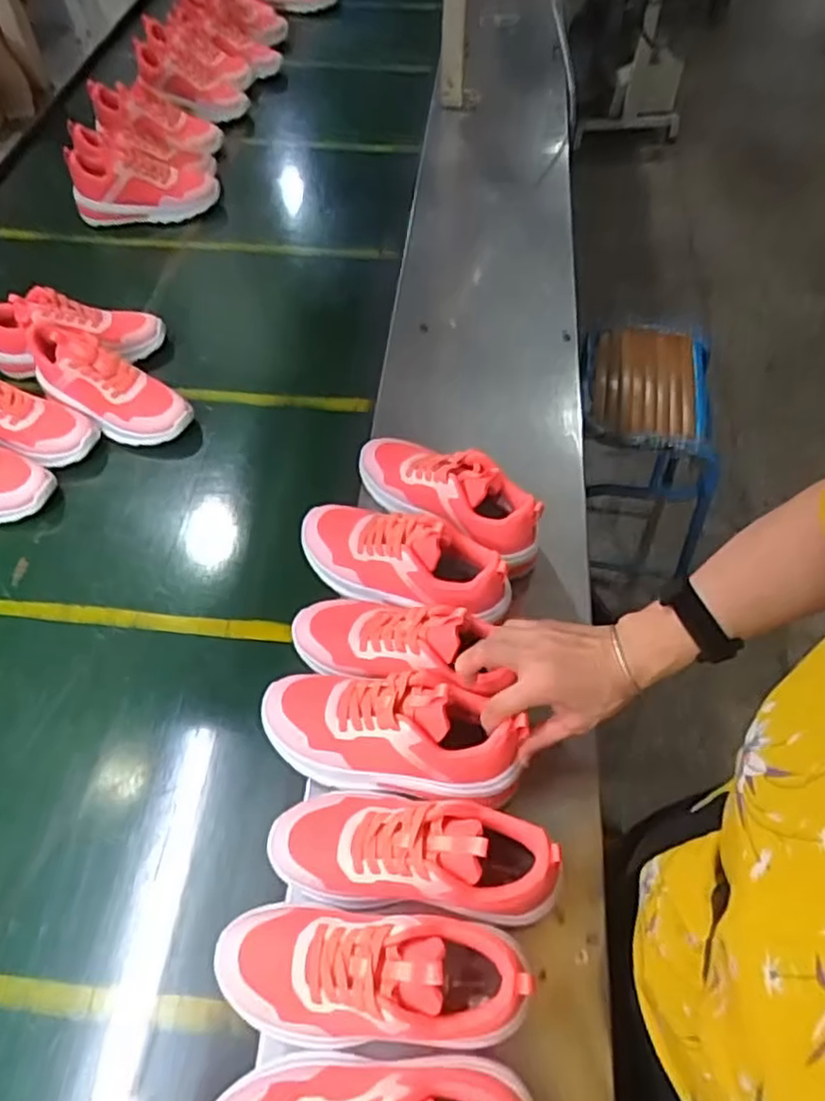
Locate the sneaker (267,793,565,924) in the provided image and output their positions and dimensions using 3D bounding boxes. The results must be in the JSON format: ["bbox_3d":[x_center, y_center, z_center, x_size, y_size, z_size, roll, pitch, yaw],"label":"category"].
[{"bbox_3d":[-0.004,0.231,0.539,0.222,0.083,0.084,6,57,4],"label":"sneaker"}]

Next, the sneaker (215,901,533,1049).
[{"bbox_3d":[-0.035,0.308,0.495,0.221,0.086,0.087,6,57,4],"label":"sneaker"}]

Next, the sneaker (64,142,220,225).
[{"bbox_3d":[-0.474,-0.643,1.217,0.233,0.108,0.096,-14,54,-26],"label":"sneaker"}]

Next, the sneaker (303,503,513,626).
[{"bbox_3d":[-0.015,0.003,0.704,0.232,0.093,0.089,13,57,29],"label":"sneaker"}]

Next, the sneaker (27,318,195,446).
[{"bbox_3d":[-0.403,-0.222,0.899,0.224,0.107,0.092,22,61,18],"label":"sneaker"}]

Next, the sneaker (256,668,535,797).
[{"bbox_3d":[-0.025,0.156,0.597,0.229,0.088,0.087,4,56,18],"label":"sneaker"}]

